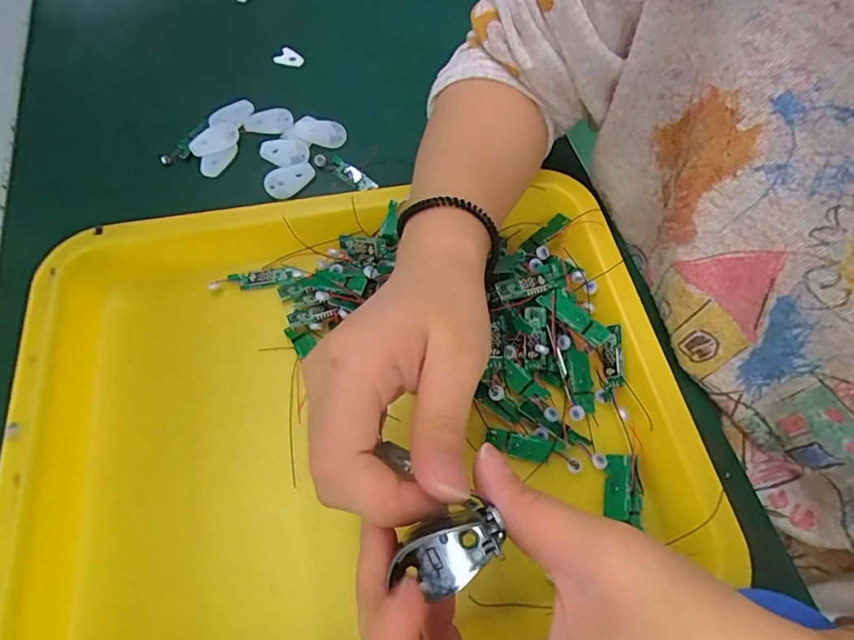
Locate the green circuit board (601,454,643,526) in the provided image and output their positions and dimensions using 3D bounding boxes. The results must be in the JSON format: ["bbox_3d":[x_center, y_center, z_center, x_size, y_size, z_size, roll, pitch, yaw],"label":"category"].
[{"bbox_3d":[0.099,0.085,0.256,0.018,0.004,0.033,-6,61,25],"label":"green circuit board"}]

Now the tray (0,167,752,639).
[{"bbox_3d":[-0.045,0.043,0.269,0.338,0.040,0.252,-11,64,-6],"label":"tray"}]

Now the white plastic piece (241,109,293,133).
[{"bbox_3d":[-0.118,-0.147,0.374,0.036,0.005,0.018,-7,63,-4],"label":"white plastic piece"}]

